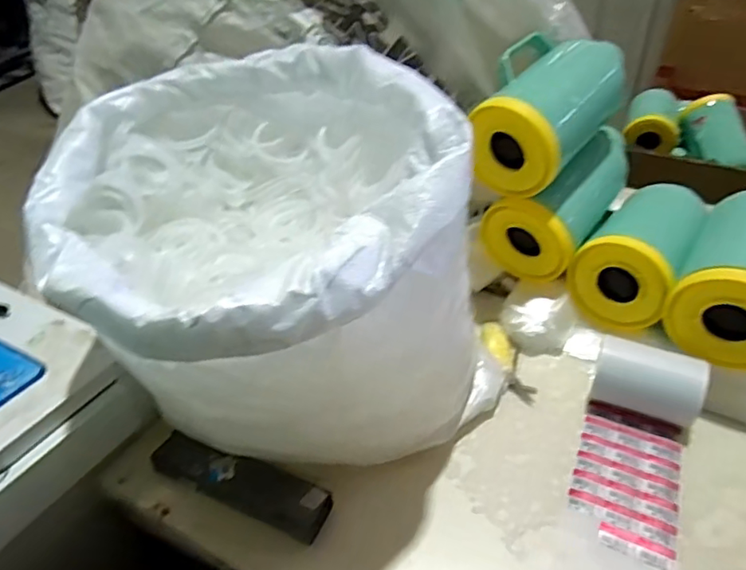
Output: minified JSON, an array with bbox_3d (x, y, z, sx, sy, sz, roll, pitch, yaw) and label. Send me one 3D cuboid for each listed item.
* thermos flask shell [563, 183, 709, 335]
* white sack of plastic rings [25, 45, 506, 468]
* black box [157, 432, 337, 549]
[{"bbox_3d":[0.371,-0.044,0.793,0.126,0.129,0.198,22,43,27],"label":"thermos flask shell"},{"bbox_3d":[-0.102,-0.006,0.560,0.358,0.340,0.363,29,46,33],"label":"white sack of plastic rings"},{"bbox_3d":[-0.142,0.208,0.592,0.196,0.029,0.046,14,40,20],"label":"black box"}]

